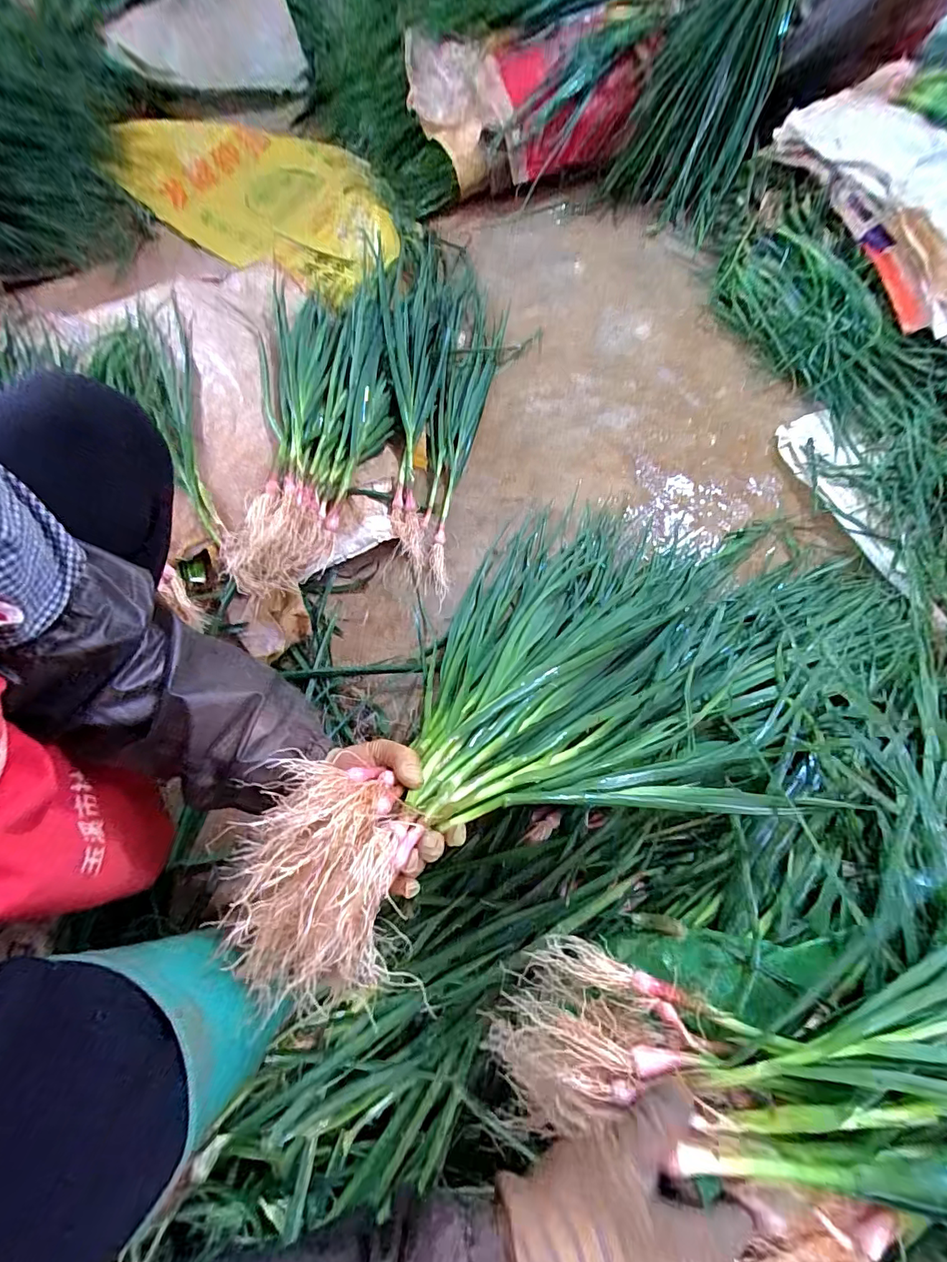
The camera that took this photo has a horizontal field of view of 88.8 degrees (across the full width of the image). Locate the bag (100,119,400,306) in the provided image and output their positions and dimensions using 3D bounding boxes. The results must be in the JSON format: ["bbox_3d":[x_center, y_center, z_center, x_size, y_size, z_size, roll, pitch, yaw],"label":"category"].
[{"bbox_3d":[-0.395,-0.910,1.026,0.700,0.107,0.342,30,68,13],"label":"bag"}]

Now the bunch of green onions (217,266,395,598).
[{"bbox_3d":[-0.244,-0.365,0.759,0.217,0.061,0.649,-3,65,-2],"label":"bunch of green onions"}]

